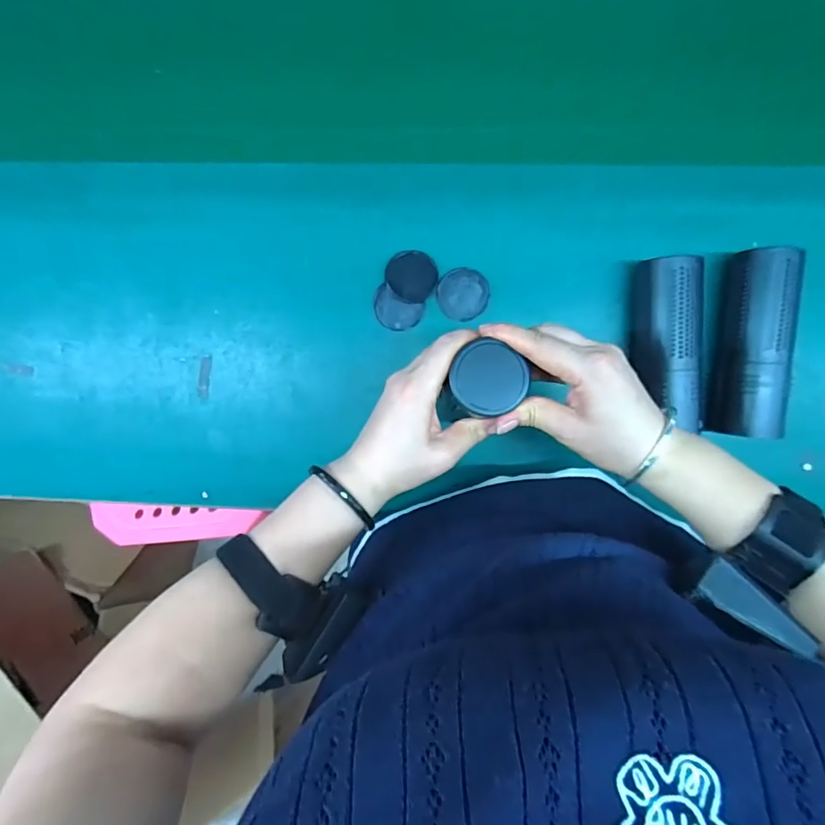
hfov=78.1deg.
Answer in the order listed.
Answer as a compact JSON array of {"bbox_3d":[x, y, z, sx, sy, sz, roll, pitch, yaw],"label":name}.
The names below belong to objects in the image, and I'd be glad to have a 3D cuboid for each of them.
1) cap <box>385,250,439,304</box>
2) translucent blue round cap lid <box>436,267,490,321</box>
[{"bbox_3d":[-0.001,-0.132,0.494,0.050,0.009,0.050,-1,98,-10],"label":"cap"},{"bbox_3d":[0.050,-0.116,0.500,0.050,0.012,0.048,0,94,5],"label":"translucent blue round cap lid"}]

